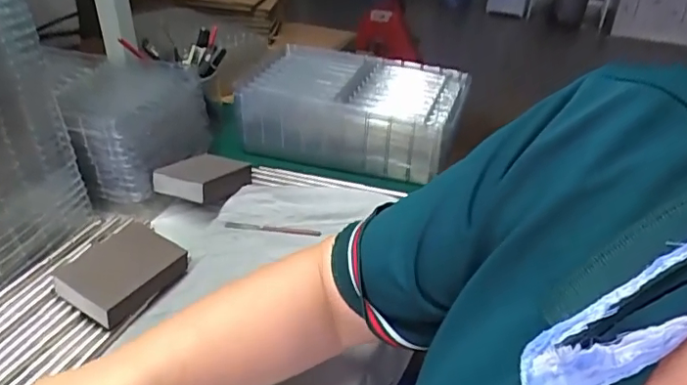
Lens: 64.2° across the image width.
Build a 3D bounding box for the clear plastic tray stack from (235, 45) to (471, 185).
[{"bbox_3d":[0.017,-0.111,0.746,0.282,0.099,0.160,16,35,18],"label":"clear plastic tray stack"}]

